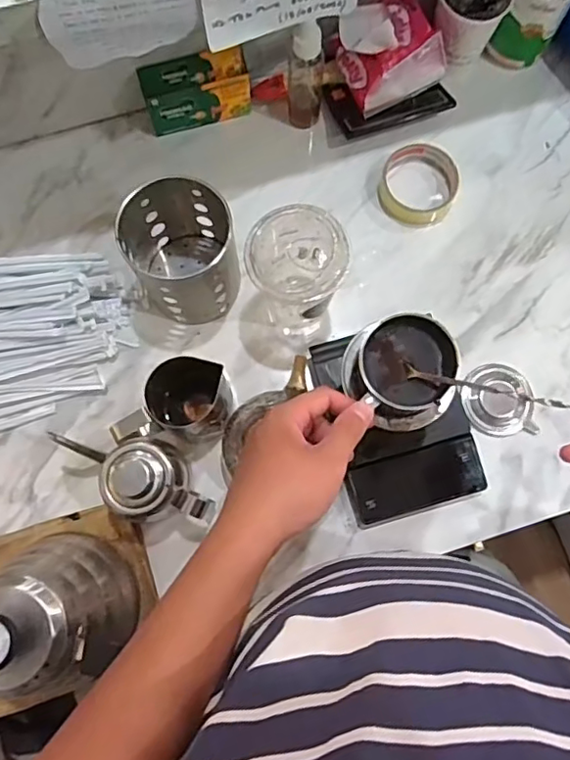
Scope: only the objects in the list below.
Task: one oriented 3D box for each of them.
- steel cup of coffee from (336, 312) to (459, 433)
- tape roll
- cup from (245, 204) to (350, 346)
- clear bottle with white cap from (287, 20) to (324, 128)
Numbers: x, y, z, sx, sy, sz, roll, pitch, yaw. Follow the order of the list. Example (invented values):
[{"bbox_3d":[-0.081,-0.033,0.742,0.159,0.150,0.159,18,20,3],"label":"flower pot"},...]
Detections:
[{"bbox_3d":[0.091,-0.004,0.450,0.079,0.048,0.081,0,78,0],"label":"steel cup of coffee"},{"bbox_3d":[0.147,-0.214,0.632,0.083,0.025,0.084,0,78,0],"label":"tape roll"},{"bbox_3d":[0.011,-0.097,0.551,0.083,0.138,0.082,0,78,0],"label":"cup"},{"bbox_3d":[0.021,-0.319,0.602,0.035,0.128,0.031,3,78,1],"label":"clear bottle with white cap"}]

